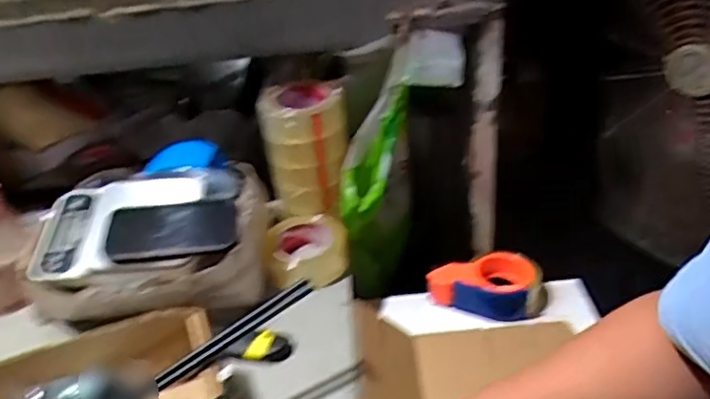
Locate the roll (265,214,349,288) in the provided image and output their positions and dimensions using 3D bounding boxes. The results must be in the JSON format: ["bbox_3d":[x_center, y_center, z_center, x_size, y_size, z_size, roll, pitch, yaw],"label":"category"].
[{"bbox_3d":[-0.065,0.076,0.802,0.110,0.052,0.113,-9,36,-4],"label":"roll"}]

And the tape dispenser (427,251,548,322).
[{"bbox_3d":[0.189,0.123,0.822,0.165,0.055,0.090,-4,36,3],"label":"tape dispenser"}]

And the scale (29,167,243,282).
[{"bbox_3d":[-0.285,0.021,0.761,0.252,0.034,0.175,-6,36,0],"label":"scale"}]

